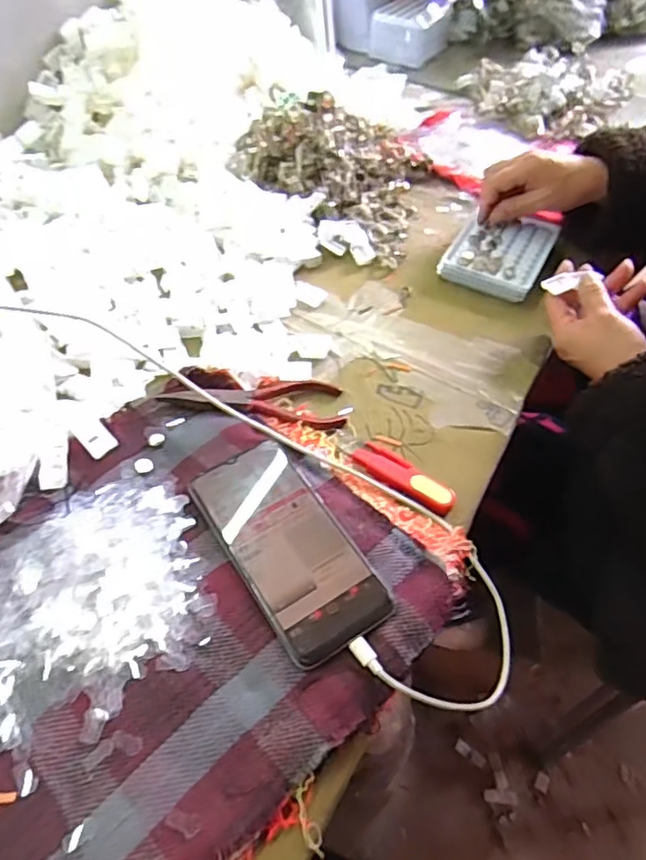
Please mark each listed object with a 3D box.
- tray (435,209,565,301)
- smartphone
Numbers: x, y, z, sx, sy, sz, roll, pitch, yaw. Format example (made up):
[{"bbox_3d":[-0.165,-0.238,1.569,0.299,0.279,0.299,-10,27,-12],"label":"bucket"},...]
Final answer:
[{"bbox_3d":[0.195,-0.198,0.649,0.095,0.019,0.134,28,55,15],"label":"tray"},{"bbox_3d":[-0.024,0.076,0.410,0.076,0.015,0.158,-25,59,-22],"label":"smartphone"}]

